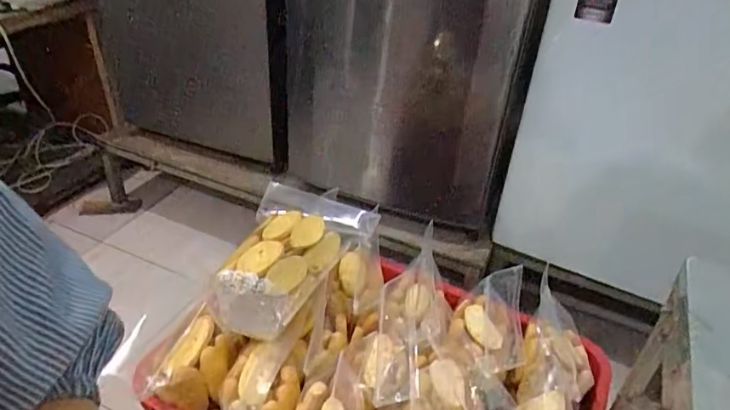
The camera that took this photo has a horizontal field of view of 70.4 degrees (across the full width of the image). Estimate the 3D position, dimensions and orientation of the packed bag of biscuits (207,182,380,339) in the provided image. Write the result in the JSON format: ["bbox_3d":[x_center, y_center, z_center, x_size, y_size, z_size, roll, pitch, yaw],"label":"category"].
[{"bbox_3d":[-0.107,0.066,0.784,0.195,0.095,0.275,12,35,13],"label":"packed bag of biscuits"}]

